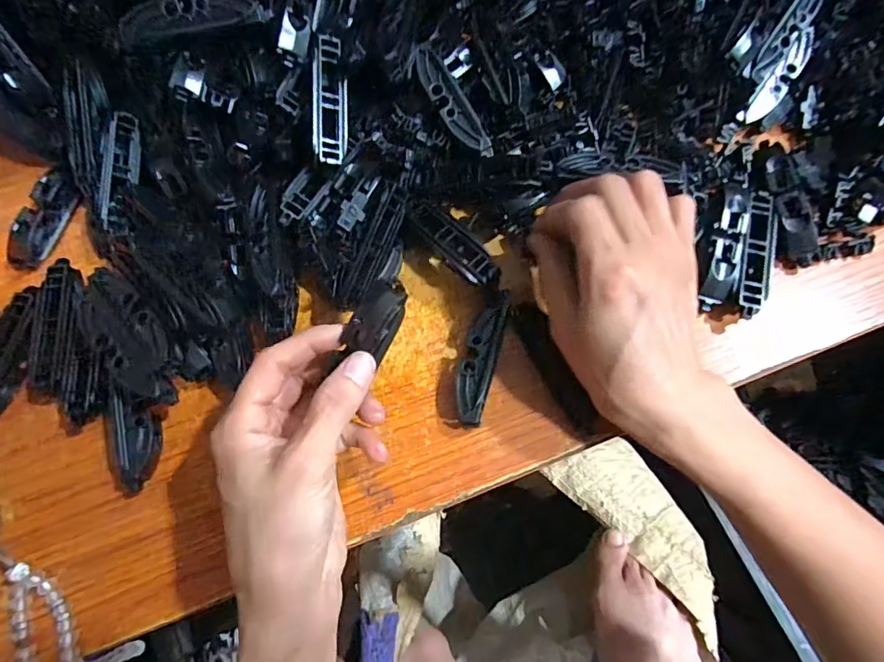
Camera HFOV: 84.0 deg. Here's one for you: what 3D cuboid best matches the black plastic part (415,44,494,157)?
[{"bbox_3d":[0.006,-0.140,0.300,0.018,0.005,0.077,-32,91,-7],"label":"black plastic part"}]

